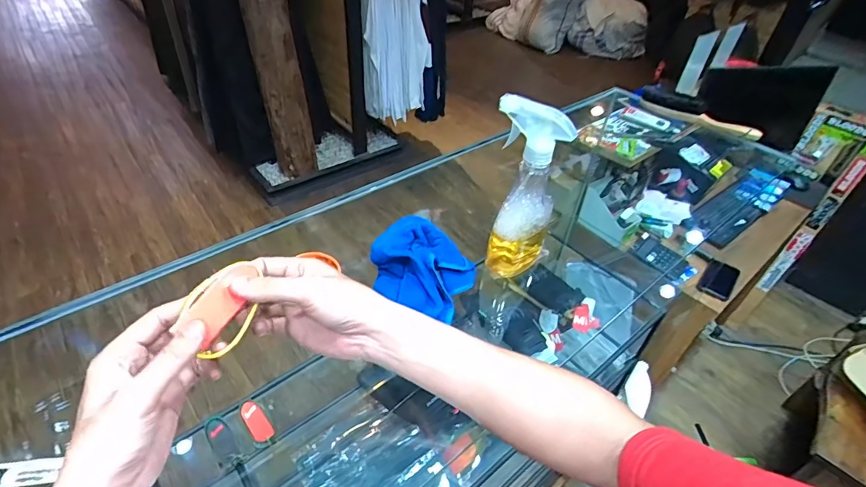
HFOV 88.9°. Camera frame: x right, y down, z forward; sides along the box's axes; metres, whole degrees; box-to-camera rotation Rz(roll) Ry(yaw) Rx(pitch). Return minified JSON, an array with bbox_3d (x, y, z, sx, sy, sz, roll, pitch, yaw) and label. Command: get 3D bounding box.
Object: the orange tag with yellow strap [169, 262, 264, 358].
[{"bbox_3d":[-0.161,0.051,0.346,0.065,0.055,0.017,-39,13,-29],"label":"orange tag with yellow strap"}]

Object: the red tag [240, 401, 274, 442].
[{"bbox_3d":[-0.276,0.279,0.693,0.029,0.007,0.076,-29,51,-31],"label":"red tag"}]

